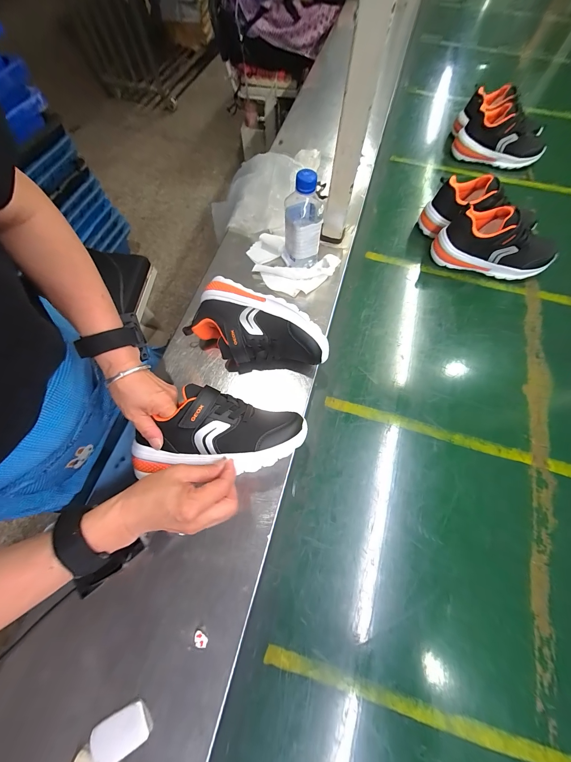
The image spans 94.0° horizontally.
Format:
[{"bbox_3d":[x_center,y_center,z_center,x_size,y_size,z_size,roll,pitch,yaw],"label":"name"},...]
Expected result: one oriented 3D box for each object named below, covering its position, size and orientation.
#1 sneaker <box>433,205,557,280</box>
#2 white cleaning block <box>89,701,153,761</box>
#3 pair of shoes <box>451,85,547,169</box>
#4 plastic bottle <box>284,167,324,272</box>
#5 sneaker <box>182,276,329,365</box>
[{"bbox_3d":[0.414,-0.267,0.519,0.208,0.112,0.065,14,70,5],"label":"sneaker"},{"bbox_3d":[-0.183,0.392,0.296,0.063,0.009,0.037,-25,71,-9],"label":"white cleaning block"},{"bbox_3d":[0.528,-0.608,0.647,0.201,0.105,0.123,7,69,3],"label":"pair of shoes"},{"bbox_3d":[0.030,-0.284,0.474,0.062,0.167,0.072,-4,69,-1],"label":"plastic bottle"},{"bbox_3d":[-0.046,-0.073,0.428,0.217,0.092,0.097,28,72,10],"label":"sneaker"}]

